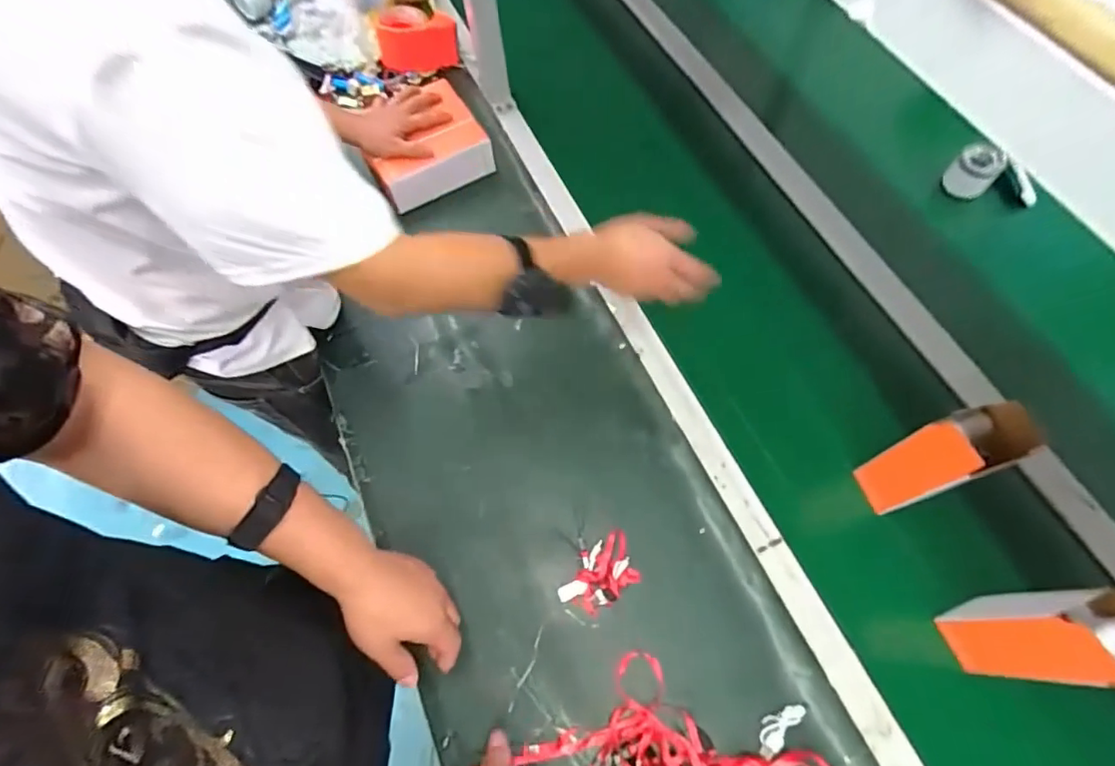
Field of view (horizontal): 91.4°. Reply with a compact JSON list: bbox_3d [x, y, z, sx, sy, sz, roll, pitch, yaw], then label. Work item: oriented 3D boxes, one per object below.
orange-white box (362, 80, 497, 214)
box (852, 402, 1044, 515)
[{"bbox_3d":[-0.210,-0.384,0.882,0.183,0.068,0.175,-33,67,-11],"label":"orange-white box"},{"bbox_3d":[0.383,0.081,0.558,0.068,0.179,0.053,-23,66,-7],"label":"box"}]

